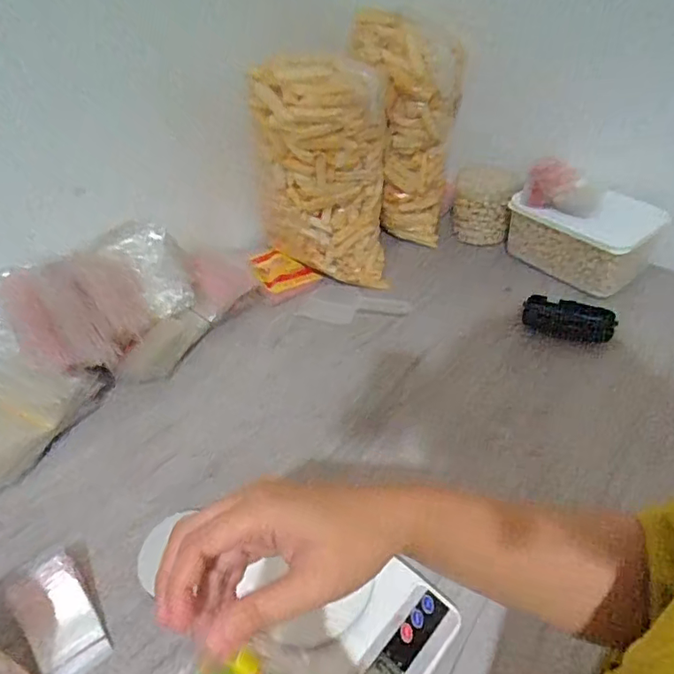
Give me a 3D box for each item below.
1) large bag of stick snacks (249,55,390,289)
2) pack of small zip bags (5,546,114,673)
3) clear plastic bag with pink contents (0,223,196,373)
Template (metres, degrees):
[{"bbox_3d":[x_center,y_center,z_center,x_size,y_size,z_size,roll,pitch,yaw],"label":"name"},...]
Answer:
[{"bbox_3d":[-0.020,-0.213,0.722,0.177,0.291,0.089,-4,42,2],"label":"large bag of stick snacks"},{"bbox_3d":[-0.243,0.243,0.459,0.053,0.008,0.108,-31,65,-24],"label":"pack of small zip bags"},{"bbox_3d":[-0.272,-0.045,0.622,0.230,0.105,0.097,-31,48,-25],"label":"clear plastic bag with pink contents"}]

